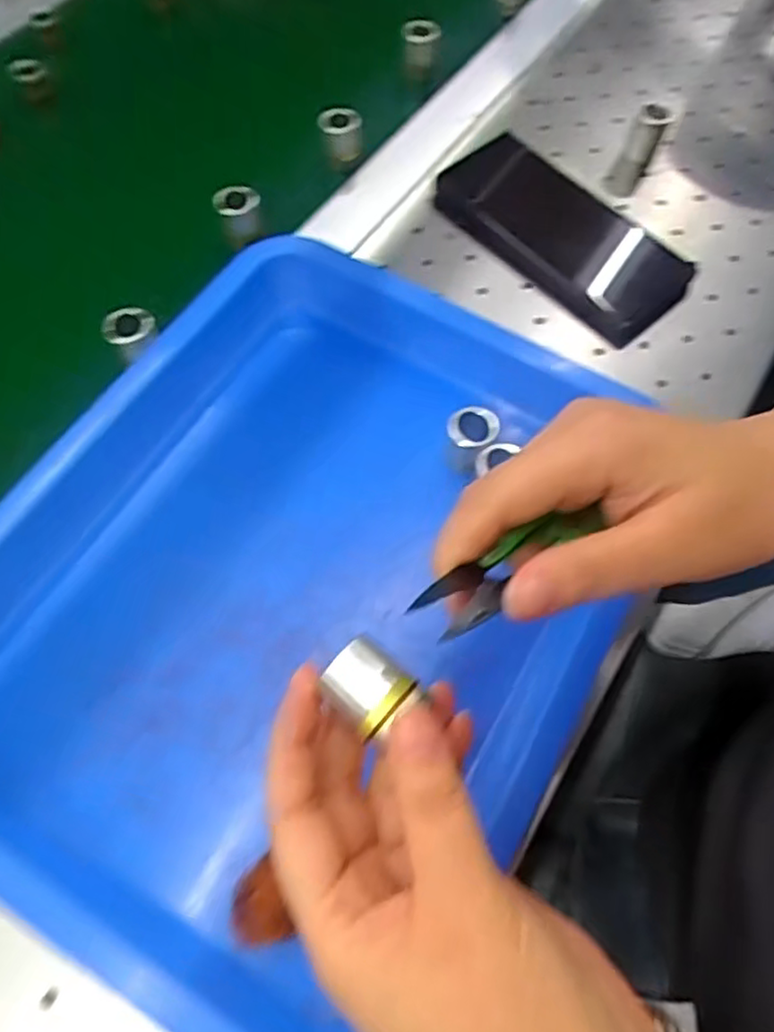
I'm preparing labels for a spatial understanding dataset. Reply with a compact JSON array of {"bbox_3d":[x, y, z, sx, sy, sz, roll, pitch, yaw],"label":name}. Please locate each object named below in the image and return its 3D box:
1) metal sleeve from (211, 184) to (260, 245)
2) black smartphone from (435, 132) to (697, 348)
[{"bbox_3d":[-0.091,-0.185,0.412,0.026,0.023,0.023,-4,64,-4],"label":"metal sleeve"},{"bbox_3d":[0.112,-0.181,0.425,0.080,0.013,0.163,-40,72,-19],"label":"black smartphone"}]

